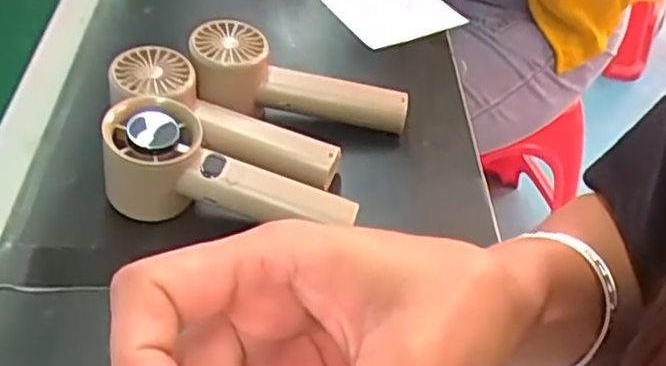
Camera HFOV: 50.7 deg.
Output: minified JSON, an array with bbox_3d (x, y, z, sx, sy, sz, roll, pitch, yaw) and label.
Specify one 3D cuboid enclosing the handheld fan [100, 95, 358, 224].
[{"bbox_3d":[-0.061,-0.006,0.438,0.151,0.073,0.058,6,47,6],"label":"handheld fan"}]

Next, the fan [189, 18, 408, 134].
[{"bbox_3d":[-0.025,-0.072,0.511,0.161,0.046,0.055,16,43,-10],"label":"fan"}]

